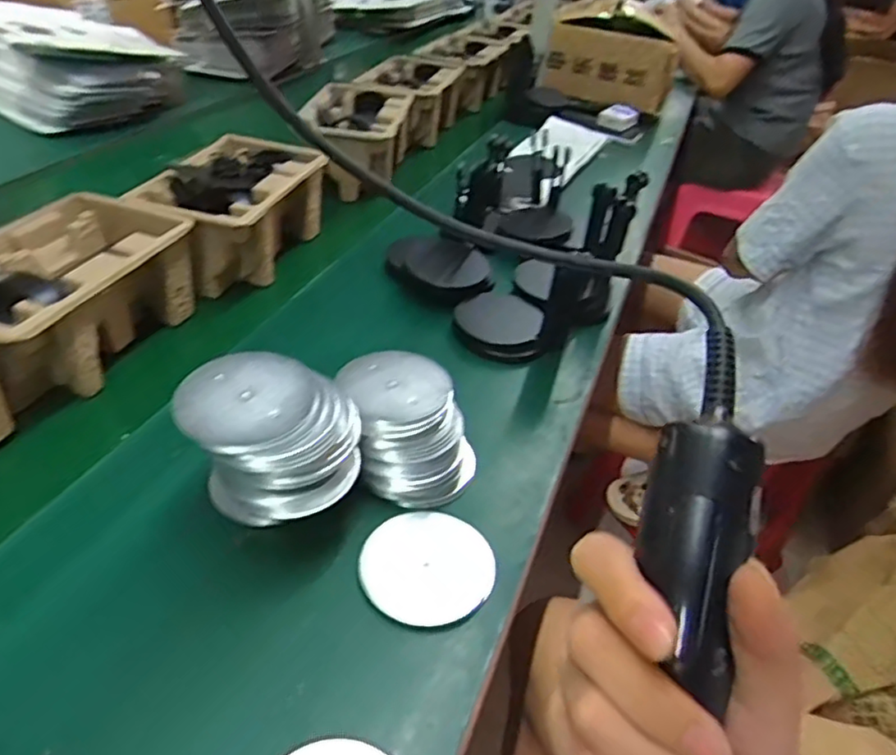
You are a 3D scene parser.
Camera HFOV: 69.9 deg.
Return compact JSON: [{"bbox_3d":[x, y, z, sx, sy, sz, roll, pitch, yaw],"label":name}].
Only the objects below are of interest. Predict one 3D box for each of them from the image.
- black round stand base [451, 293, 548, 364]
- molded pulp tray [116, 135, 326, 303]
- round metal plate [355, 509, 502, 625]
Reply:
[{"bbox_3d":[0.057,-0.058,0.707,0.101,0.017,0.093,-4,56,5],"label":"black round stand base"},{"bbox_3d":[-0.249,-0.195,0.772,0.132,0.111,0.234,16,39,12],"label":"molded pulp tray"},{"bbox_3d":[-0.015,0.137,0.472,0.099,0.006,0.092,0,37,0],"label":"round metal plate"}]

